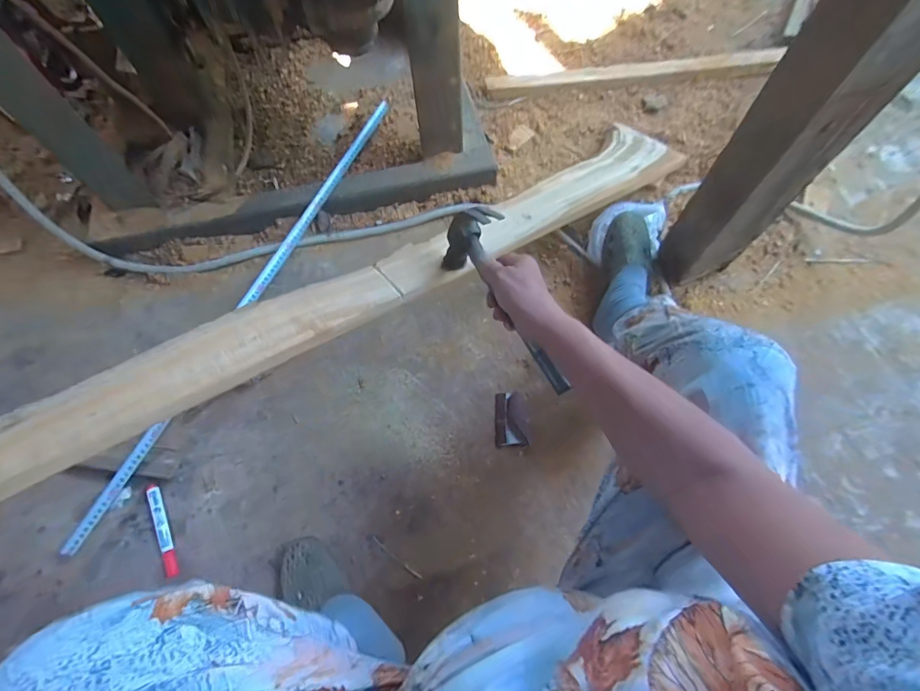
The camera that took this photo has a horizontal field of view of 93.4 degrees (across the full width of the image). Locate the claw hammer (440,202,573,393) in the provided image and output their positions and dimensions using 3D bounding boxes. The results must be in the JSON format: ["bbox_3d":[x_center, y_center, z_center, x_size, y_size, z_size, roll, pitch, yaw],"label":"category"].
[{"bbox_3d":[0.053,-0.047,0.499,0.049,0.114,0.233,-26,78,-11],"label":"claw hammer"}]

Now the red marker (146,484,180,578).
[{"bbox_3d":[-0.460,0.283,0.670,0.017,0.019,0.144,-25,67,-10],"label":"red marker"}]

